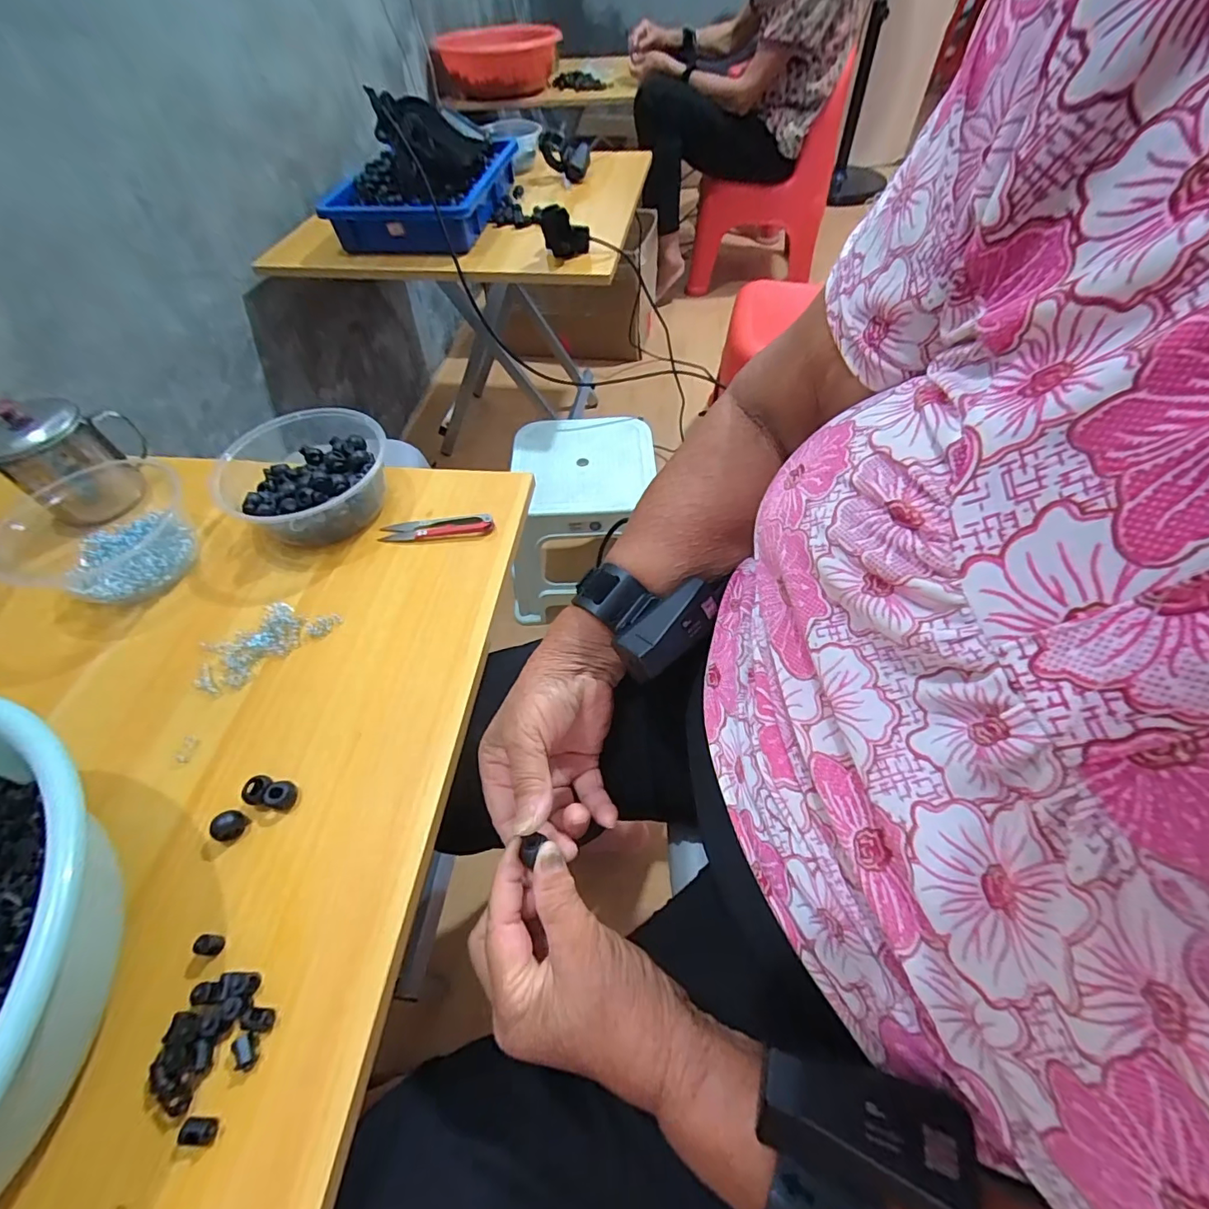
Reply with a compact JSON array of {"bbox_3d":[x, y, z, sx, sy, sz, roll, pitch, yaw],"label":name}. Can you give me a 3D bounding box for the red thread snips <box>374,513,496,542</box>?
[{"bbox_3d":[-0.149,-0.068,0.452,0.099,0.007,0.022,-4,55,1],"label":"red thread snips"}]

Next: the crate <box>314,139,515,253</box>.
[{"bbox_3d":[-0.298,-0.722,0.880,0.233,0.088,0.370,2,55,4],"label":"crate"}]

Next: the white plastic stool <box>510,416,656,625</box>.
[{"bbox_3d":[-0.042,-0.156,0.957,0.257,0.266,0.257,-3,55,1],"label":"white plastic stool"}]

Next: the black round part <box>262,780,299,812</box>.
[{"bbox_3d":[-0.206,0.121,0.322,0.015,0.013,0.017,14,57,13],"label":"black round part"}]

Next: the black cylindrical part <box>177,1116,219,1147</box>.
[{"bbox_3d":[-0.191,0.247,0.238,0.016,0.008,0.010,0,55,3],"label":"black cylindrical part"}]

